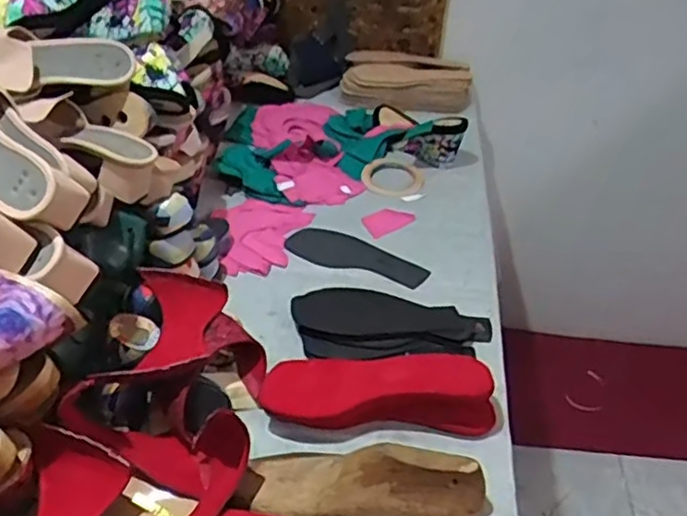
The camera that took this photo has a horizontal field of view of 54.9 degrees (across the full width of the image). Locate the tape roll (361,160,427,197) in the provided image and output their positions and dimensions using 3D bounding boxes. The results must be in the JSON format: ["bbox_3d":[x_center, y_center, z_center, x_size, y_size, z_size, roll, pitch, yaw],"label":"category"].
[{"bbox_3d":[0.083,-0.137,1.112,0.105,0.019,0.113,1,37,-1],"label":"tape roll"}]

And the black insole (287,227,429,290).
[{"bbox_3d":[0.021,-0.004,0.943,0.206,0.007,0.089,19,41,22],"label":"black insole"}]

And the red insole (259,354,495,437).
[{"bbox_3d":[0.035,0.139,0.688,0.241,0.049,0.087,8,38,8],"label":"red insole"}]

